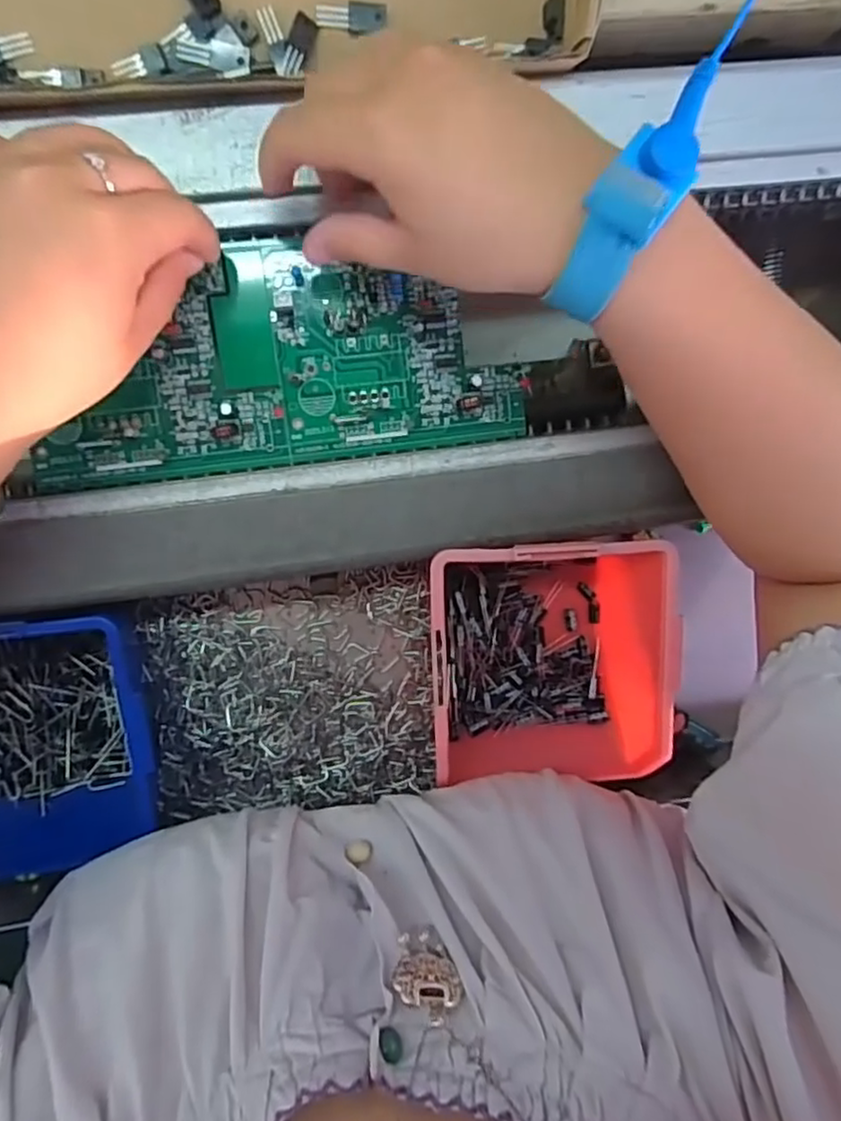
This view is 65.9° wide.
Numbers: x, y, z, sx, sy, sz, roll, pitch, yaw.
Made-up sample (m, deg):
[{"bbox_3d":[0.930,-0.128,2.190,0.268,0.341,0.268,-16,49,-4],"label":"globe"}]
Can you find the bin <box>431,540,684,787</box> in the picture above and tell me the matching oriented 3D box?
[{"bbox_3d":[0.064,0.055,0.339,0.118,0.068,0.129,-3,95,-5],"label":"bin"}]

